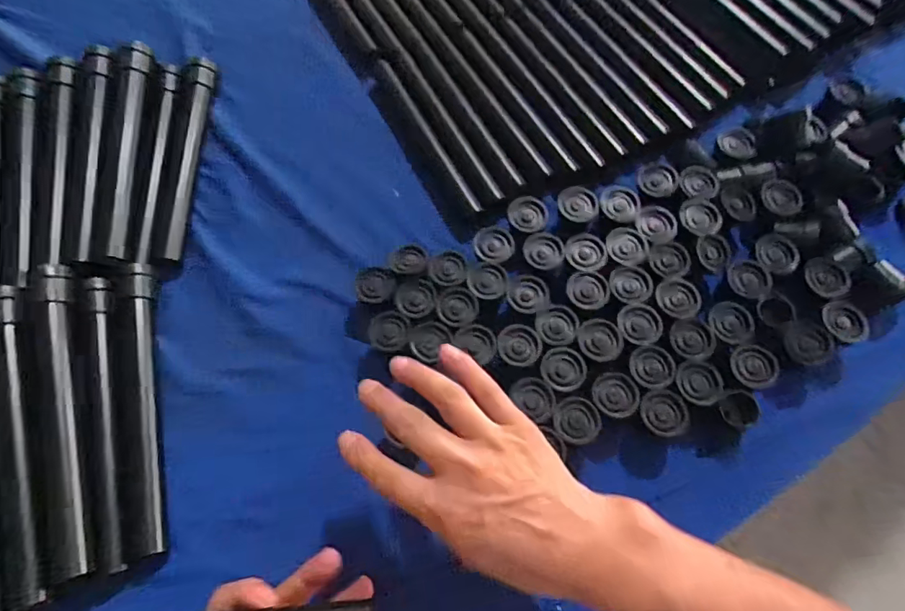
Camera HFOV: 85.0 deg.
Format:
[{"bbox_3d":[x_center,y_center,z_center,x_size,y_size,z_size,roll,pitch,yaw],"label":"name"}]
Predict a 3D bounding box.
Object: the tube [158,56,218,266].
[{"bbox_3d":[-0.272,-0.158,0.513,0.028,0.024,0.247,-4,67,0],"label":"tube"}]

